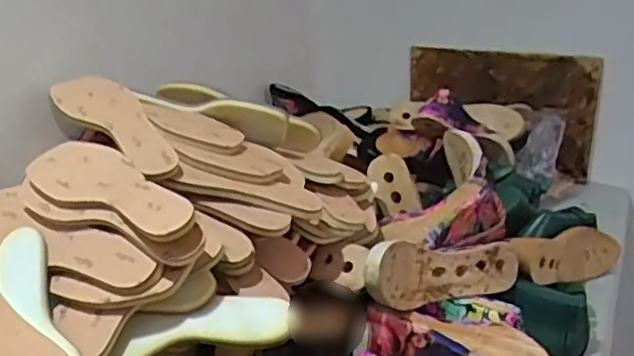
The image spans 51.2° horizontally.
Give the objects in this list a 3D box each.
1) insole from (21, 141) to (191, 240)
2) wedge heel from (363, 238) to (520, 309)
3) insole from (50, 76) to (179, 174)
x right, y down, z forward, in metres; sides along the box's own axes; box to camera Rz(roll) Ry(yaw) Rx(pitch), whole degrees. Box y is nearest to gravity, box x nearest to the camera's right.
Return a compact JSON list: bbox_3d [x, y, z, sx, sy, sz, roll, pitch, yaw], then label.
[{"bbox_3d":[-0.211,0.007,0.689,0.236,0.015,0.079,15,52,31],"label":"insole"},{"bbox_3d":[0.156,0.116,0.817,0.233,0.082,0.036,1,20,-26],"label":"wedge heel"},{"bbox_3d":[-0.238,-0.069,0.796,0.075,0.019,0.224,-24,46,-36],"label":"insole"}]

